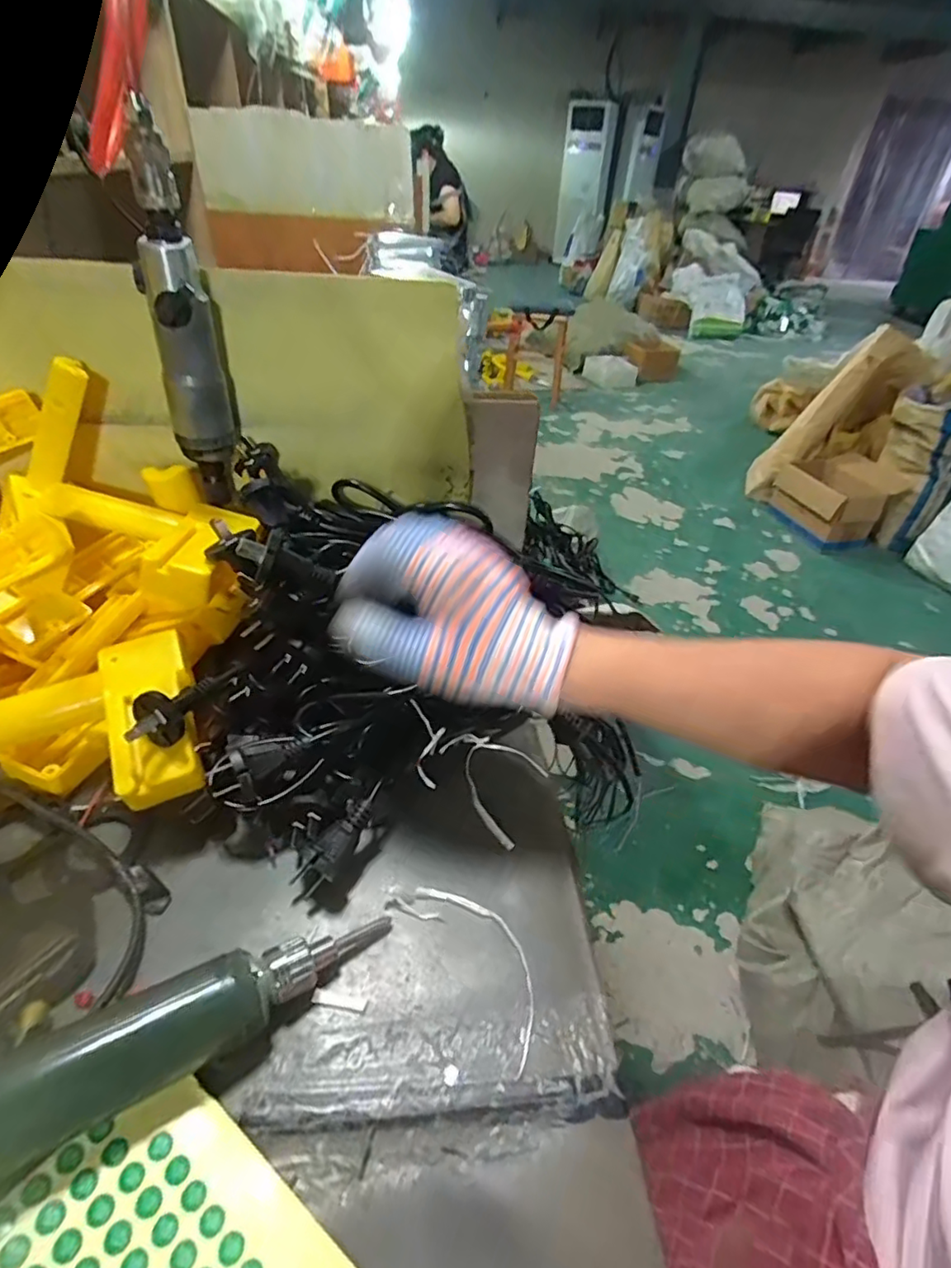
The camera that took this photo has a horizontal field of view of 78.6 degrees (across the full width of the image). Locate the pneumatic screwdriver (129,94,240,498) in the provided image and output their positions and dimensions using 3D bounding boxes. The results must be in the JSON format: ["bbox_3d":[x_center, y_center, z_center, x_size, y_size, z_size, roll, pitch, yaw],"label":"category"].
[{"bbox_3d":[-0.198,-0.200,0.399,0.037,0.226,0.036,0,39,-5],"label":"pneumatic screwdriver"}]

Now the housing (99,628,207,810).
[{"bbox_3d":[-0.196,0.048,0.353,0.047,0.022,0.109,-14,60,-21],"label":"housing"}]

